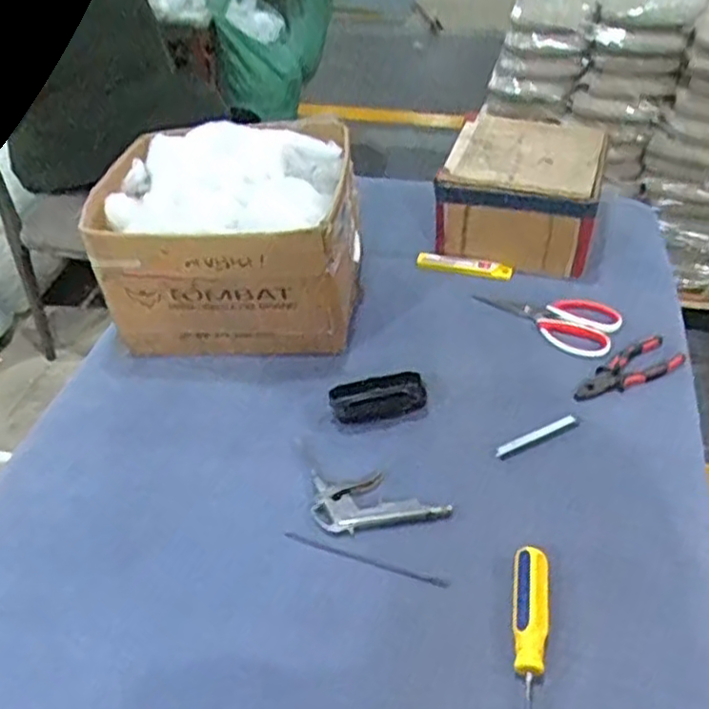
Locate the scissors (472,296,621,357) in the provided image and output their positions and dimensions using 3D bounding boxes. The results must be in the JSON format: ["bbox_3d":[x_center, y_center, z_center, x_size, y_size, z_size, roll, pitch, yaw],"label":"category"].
[{"bbox_3d":[0.249,-0.046,0.959,0.186,0.018,0.102,11,44,18],"label":"scissors"}]

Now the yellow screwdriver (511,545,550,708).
[{"bbox_3d":[0.151,0.257,0.625,0.032,0.024,0.200,4,42,10],"label":"yellow screwdriver"}]

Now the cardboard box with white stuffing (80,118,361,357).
[{"bbox_3d":[-0.154,-0.154,0.971,0.311,0.237,0.268,5,42,11],"label":"cardboard box with white stuffing"}]

